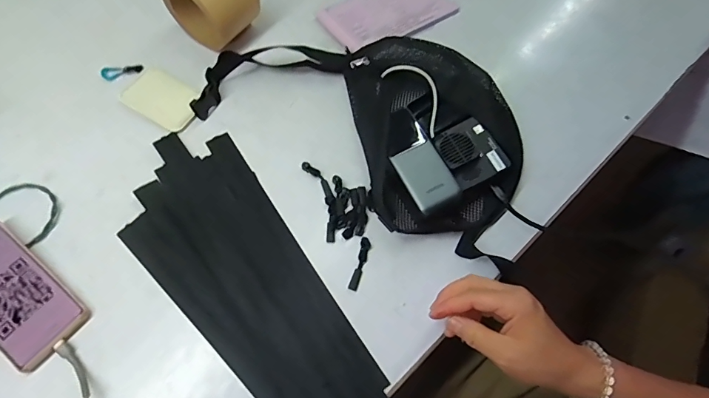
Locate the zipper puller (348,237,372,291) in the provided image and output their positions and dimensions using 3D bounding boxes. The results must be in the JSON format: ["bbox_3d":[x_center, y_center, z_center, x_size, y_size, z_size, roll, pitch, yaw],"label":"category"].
[{"bbox_3d":[0.006,0.072,0.469,0.012,0.007,0.059,18,65,5],"label":"zipper puller"}]

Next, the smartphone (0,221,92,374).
[{"bbox_3d":[-0.362,0.096,0.437,0.167,0.016,0.077,37,68,13],"label":"smartphone"}]

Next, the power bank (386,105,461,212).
[{"bbox_3d":[0.071,-0.047,0.480,0.054,0.025,0.124,-25,69,-14],"label":"power bank"}]

